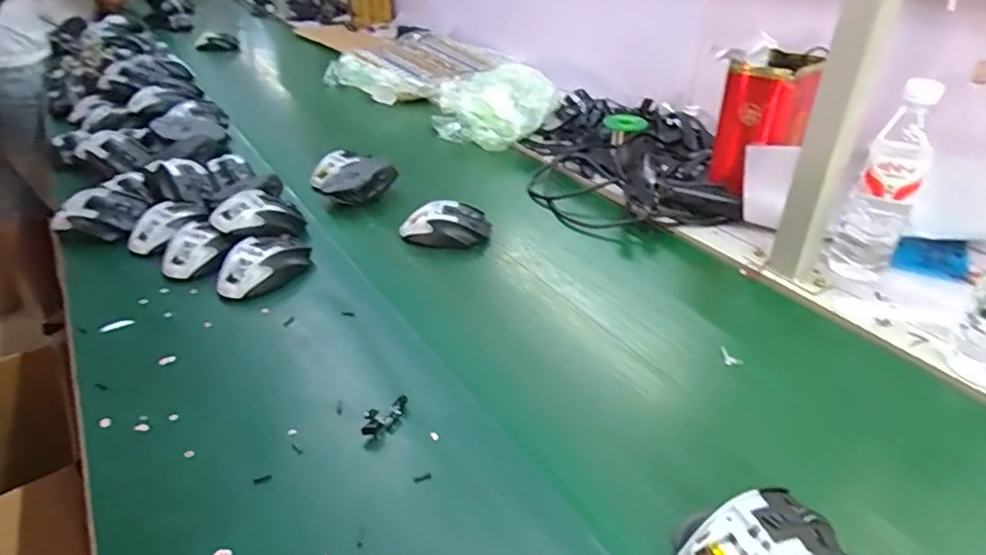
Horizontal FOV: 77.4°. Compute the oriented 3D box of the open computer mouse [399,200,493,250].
[{"bbox_3d":[-0.062,-0.074,0.825,0.117,0.035,0.056,0,33,-1],"label":"open computer mouse"}]

